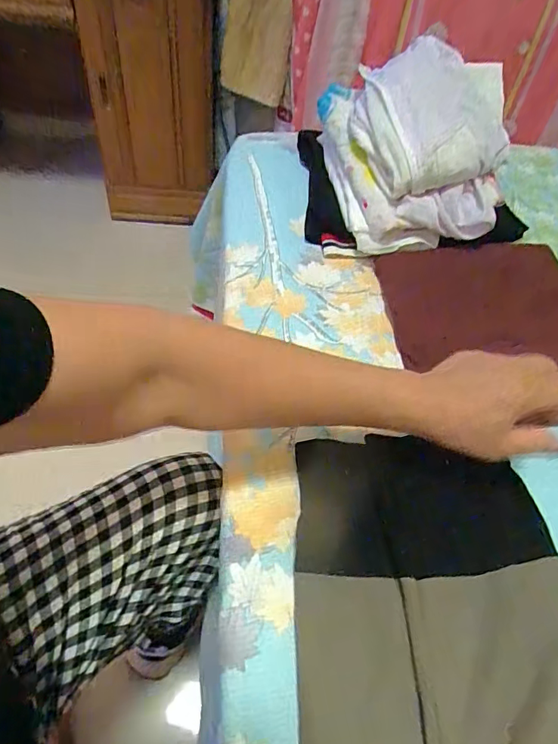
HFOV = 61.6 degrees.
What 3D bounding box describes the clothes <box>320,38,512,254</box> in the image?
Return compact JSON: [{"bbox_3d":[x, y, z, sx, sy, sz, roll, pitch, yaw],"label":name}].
[{"bbox_3d":[0.164,-0.274,0.592,0.180,0.181,0.257,-8,54,-11],"label":"clothes"}]

